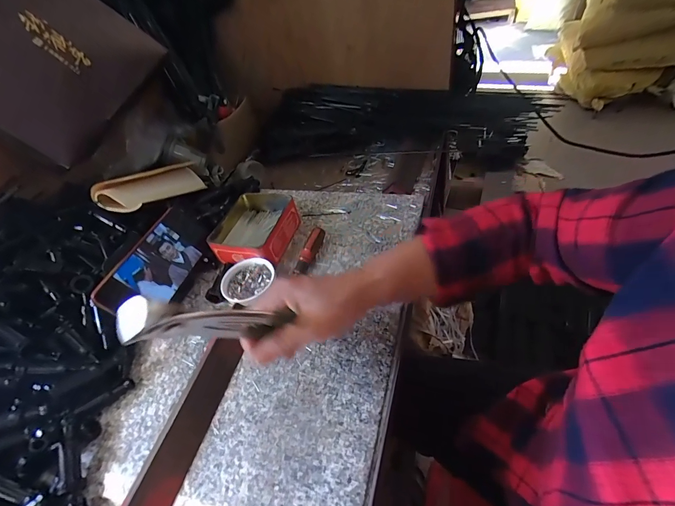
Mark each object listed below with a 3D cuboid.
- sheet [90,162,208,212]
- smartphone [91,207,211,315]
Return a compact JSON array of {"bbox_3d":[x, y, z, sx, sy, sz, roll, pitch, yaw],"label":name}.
[{"bbox_3d":[-0.301,-0.122,0.564,0.071,0.047,0.216,9,24,13],"label":"sheet"},{"bbox_3d":[-0.238,0.017,0.436,0.016,0.084,0.161,-16,38,38],"label":"smartphone"}]

